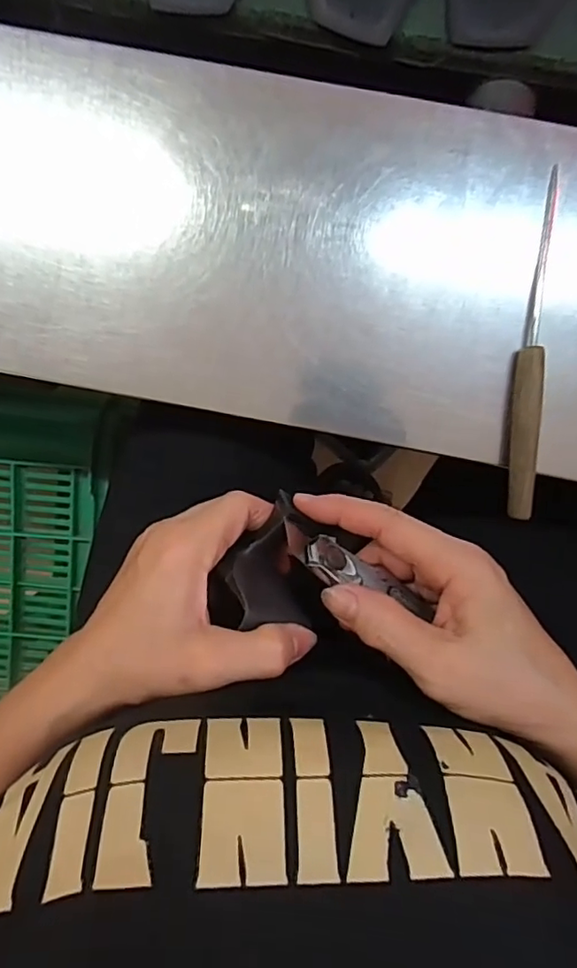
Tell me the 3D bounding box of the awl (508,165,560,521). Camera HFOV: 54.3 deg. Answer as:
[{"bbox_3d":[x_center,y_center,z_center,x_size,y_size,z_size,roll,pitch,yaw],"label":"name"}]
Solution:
[{"bbox_3d":[0.143,-0.079,0.330,0.016,0.012,0.197,3,97,2],"label":"awl"}]

